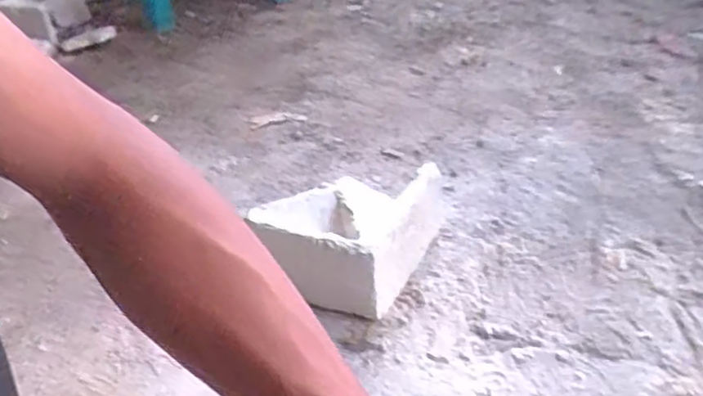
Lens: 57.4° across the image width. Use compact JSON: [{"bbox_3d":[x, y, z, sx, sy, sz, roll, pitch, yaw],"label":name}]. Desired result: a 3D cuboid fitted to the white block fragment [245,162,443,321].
[{"bbox_3d":[-0.002,0.035,0.786,0.172,0.107,0.202,11,40,25],"label":"white block fragment"}]

